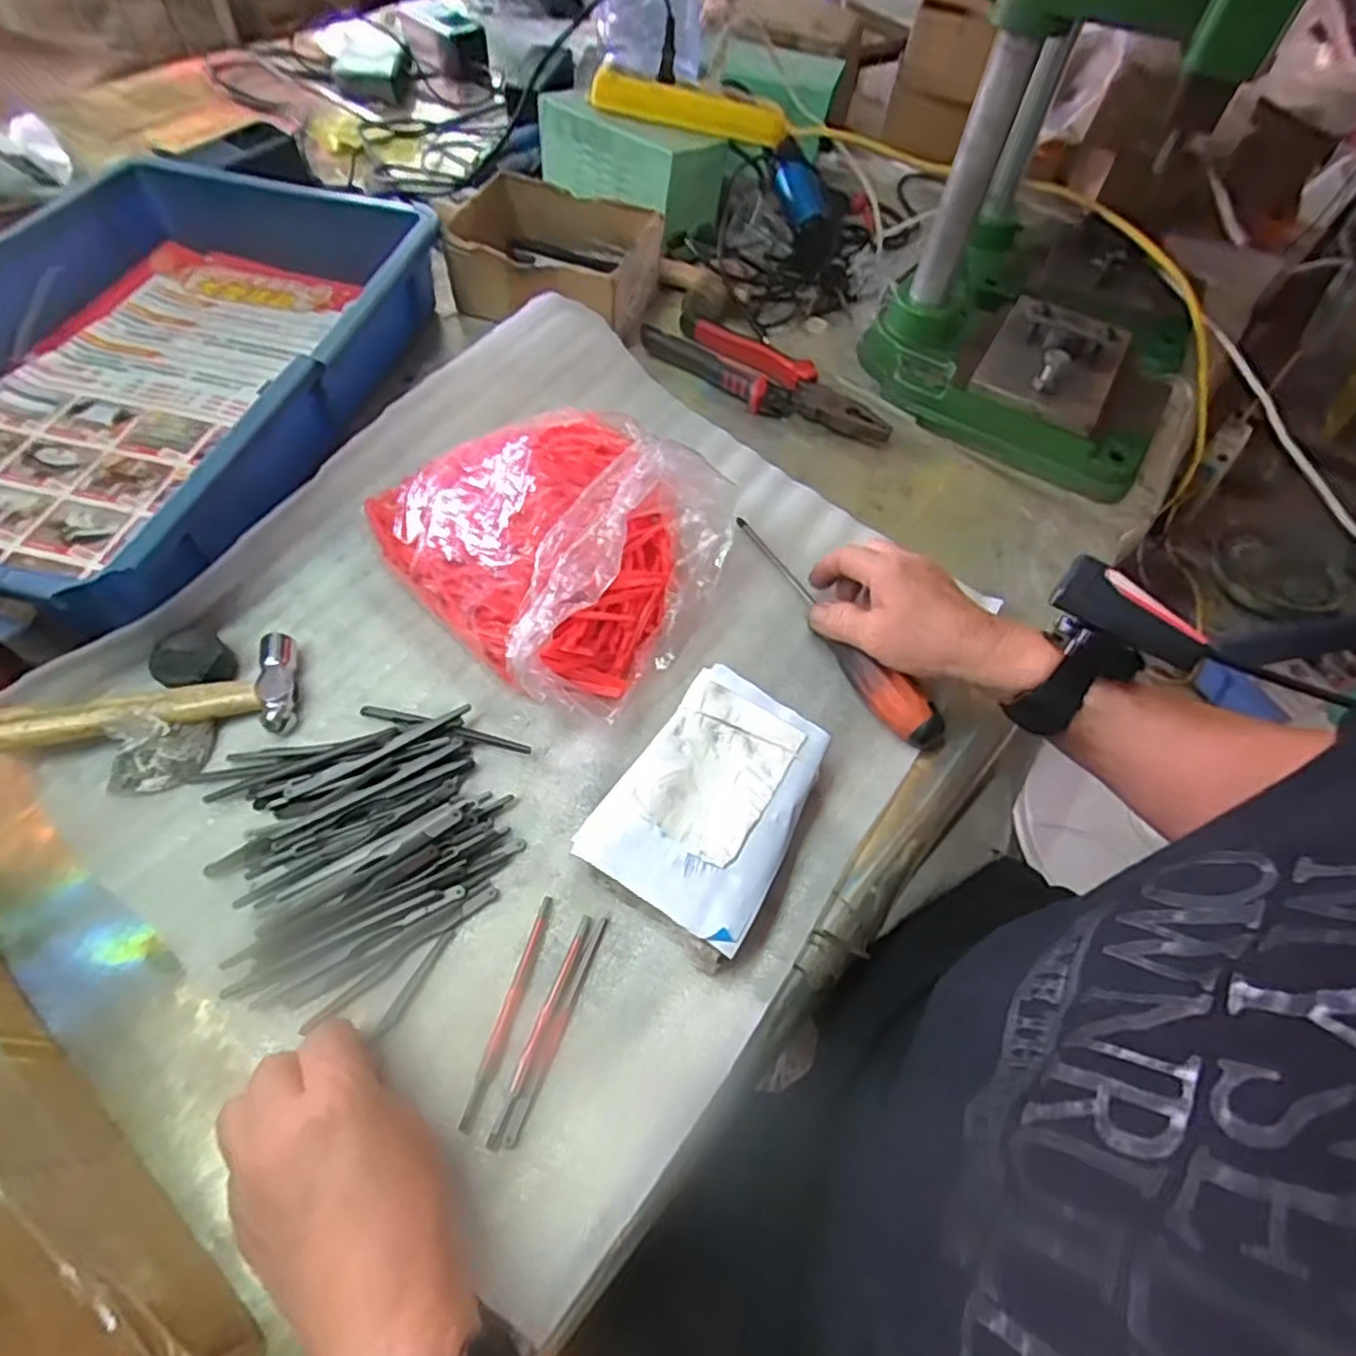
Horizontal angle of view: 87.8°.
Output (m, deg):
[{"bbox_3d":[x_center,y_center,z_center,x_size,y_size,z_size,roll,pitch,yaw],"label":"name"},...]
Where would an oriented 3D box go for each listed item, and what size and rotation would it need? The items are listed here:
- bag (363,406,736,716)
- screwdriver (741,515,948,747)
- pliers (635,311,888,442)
[{"bbox_3d":[-0.080,-0.096,0.431,0.214,0.113,0.160,41,64,19],"label":"bag"},{"bbox_3d":[0.102,-0.040,0.462,0.029,0.036,0.201,-22,56,-17],"label":"screwdriver"},{"bbox_3d":[0.075,-0.255,0.594,0.223,0.023,0.055,33,62,16],"label":"pliers"}]

